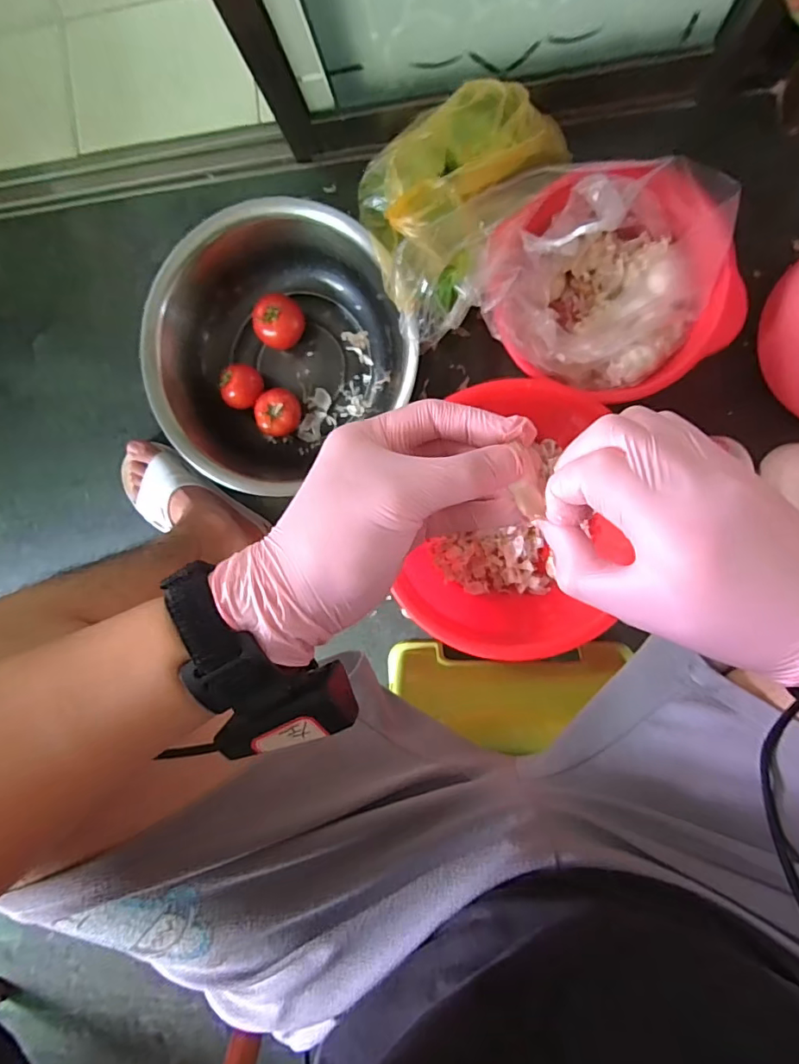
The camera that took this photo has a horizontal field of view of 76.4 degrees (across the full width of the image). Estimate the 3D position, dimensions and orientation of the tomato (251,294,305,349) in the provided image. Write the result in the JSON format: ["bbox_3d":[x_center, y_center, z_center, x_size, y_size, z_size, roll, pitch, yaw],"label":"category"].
[{"bbox_3d":[-0.173,-0.304,0.743,0.071,0.058,0.070,1,96,7],"label":"tomato"}]

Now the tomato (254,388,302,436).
[{"bbox_3d":[-0.178,-0.178,0.756,0.065,0.053,0.069,1,96,7],"label":"tomato"}]

